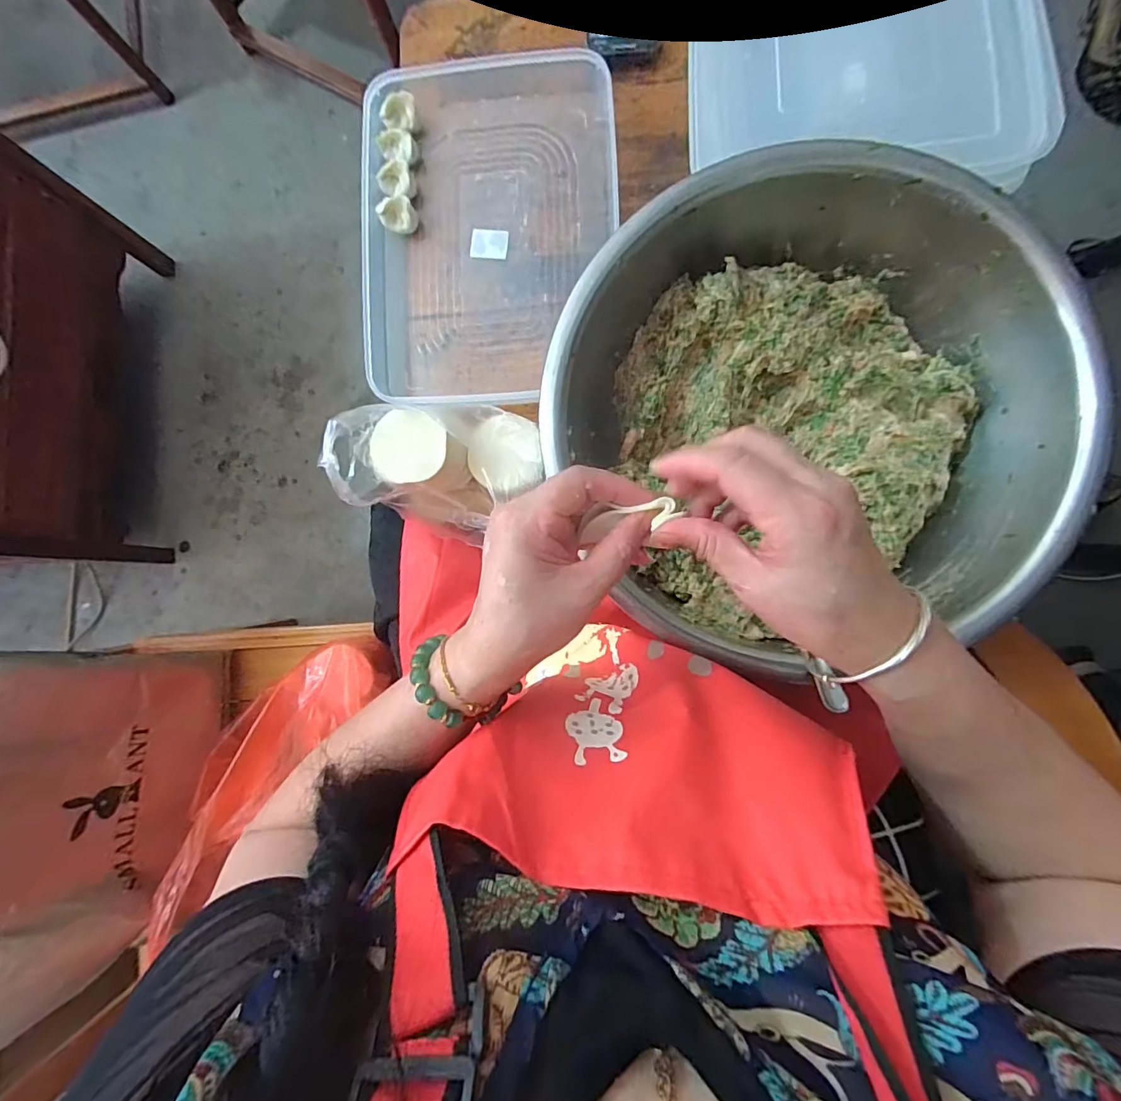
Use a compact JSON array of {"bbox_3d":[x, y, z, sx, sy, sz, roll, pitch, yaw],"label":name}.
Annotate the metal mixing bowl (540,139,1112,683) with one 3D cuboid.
[{"bbox_3d":[0.183,-0.112,0.408,0.365,0.104,0.371,0,87,5],"label":"metal mixing bowl"}]

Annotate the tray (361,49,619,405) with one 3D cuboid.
[{"bbox_3d":[-0.073,-0.328,0.515,0.251,0.043,0.365,-1,87,5],"label":"tray"}]

